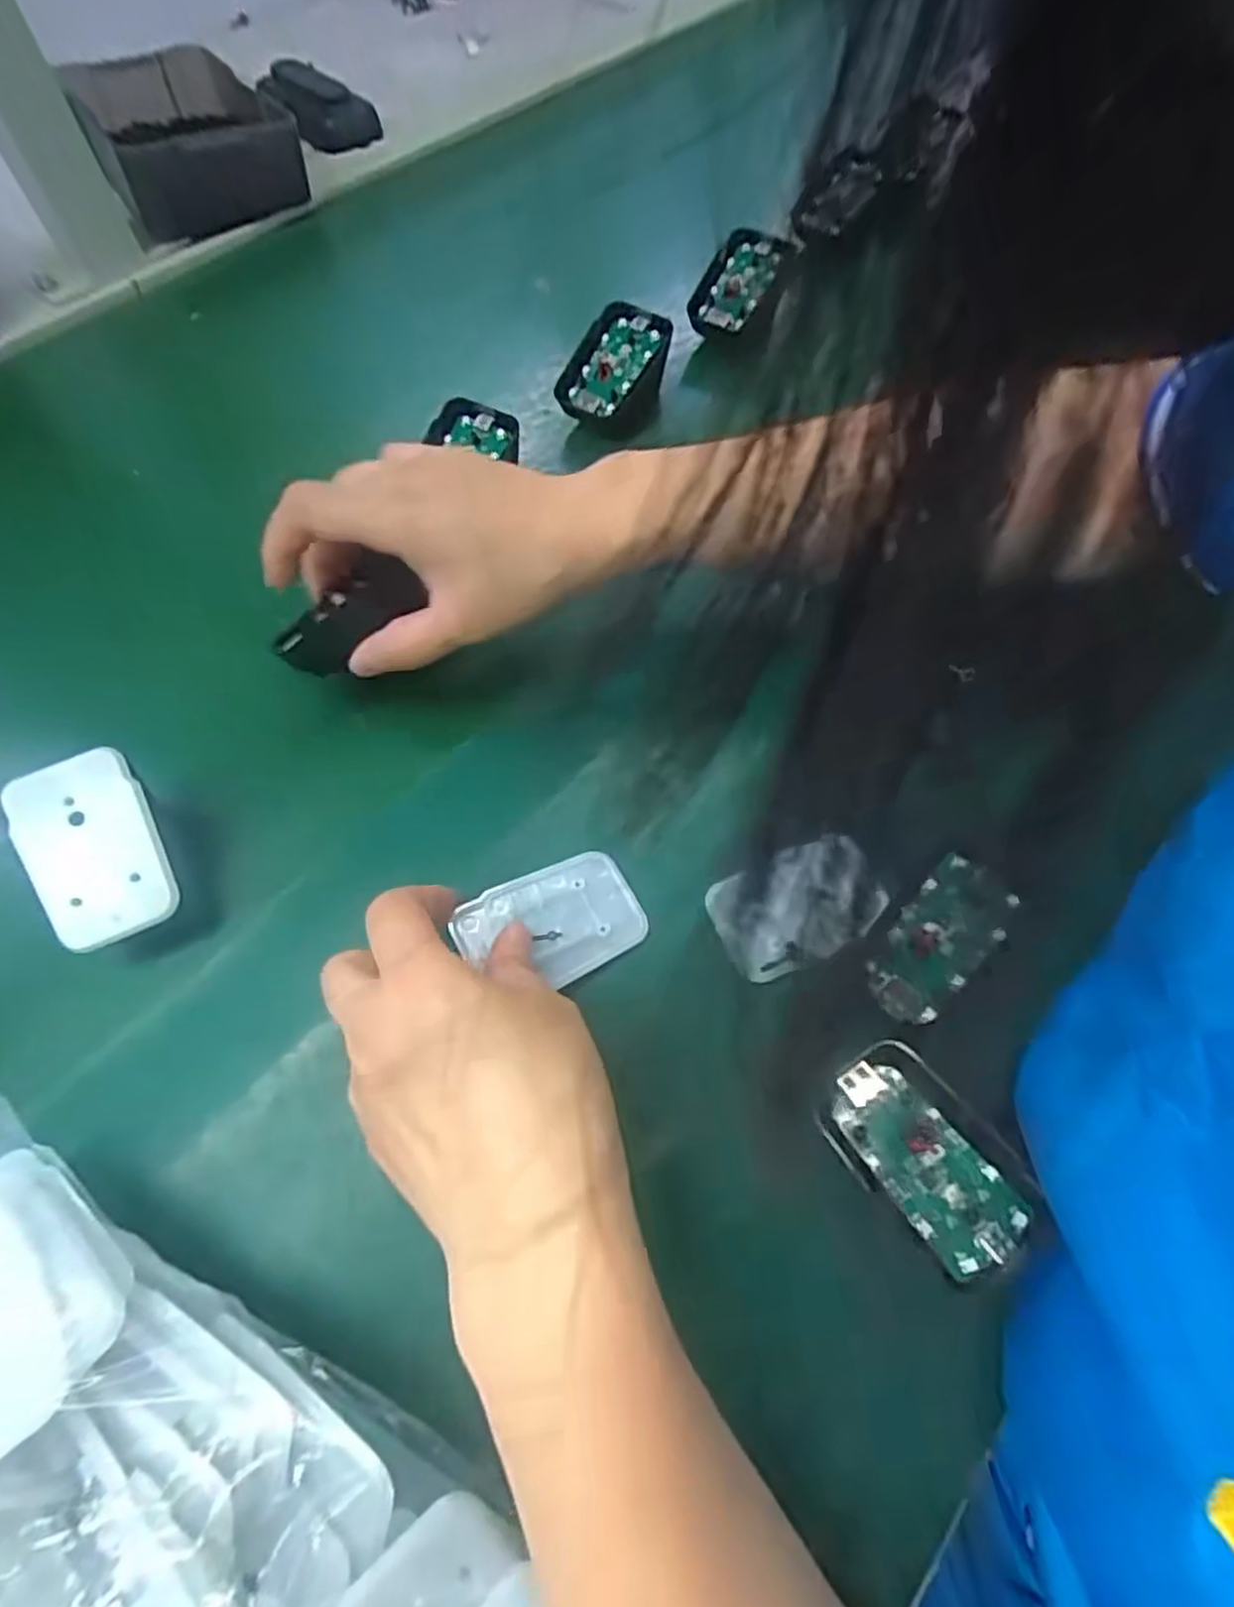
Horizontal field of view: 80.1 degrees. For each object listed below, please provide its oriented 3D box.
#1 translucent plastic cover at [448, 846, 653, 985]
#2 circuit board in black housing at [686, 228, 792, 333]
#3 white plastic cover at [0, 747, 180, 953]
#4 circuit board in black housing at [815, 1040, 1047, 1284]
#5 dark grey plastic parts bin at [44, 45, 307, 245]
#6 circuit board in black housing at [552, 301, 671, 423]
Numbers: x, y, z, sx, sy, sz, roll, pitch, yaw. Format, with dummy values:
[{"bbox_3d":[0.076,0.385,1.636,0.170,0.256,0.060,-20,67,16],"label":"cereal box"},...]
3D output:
[{"bbox_3d":[-0.025,0.046,0.282,0.069,0.004,0.044,-21,68,-20],"label":"translucent plastic cover"},{"bbox_3d":[0.073,-0.320,0.449,0.040,0.009,0.078,27,82,7],"label":"circuit board in black housing"},{"bbox_3d":[-0.192,0.017,0.268,0.045,0.004,0.069,-22,85,-10],"label":"white plastic cover"},{"bbox_3d":[0.099,0.113,0.236,0.043,0.007,0.067,-29,52,-15],"label":"circuit board in black housing"},{"bbox_3d":[-0.291,-0.445,0.489,0.113,0.049,0.152,-33,68,-12],"label":"dark grey plastic parts bin"},{"bbox_3d":[-0.004,-0.246,0.408,0.044,0.010,0.072,36,85,7],"label":"circuit board in black housing"}]

